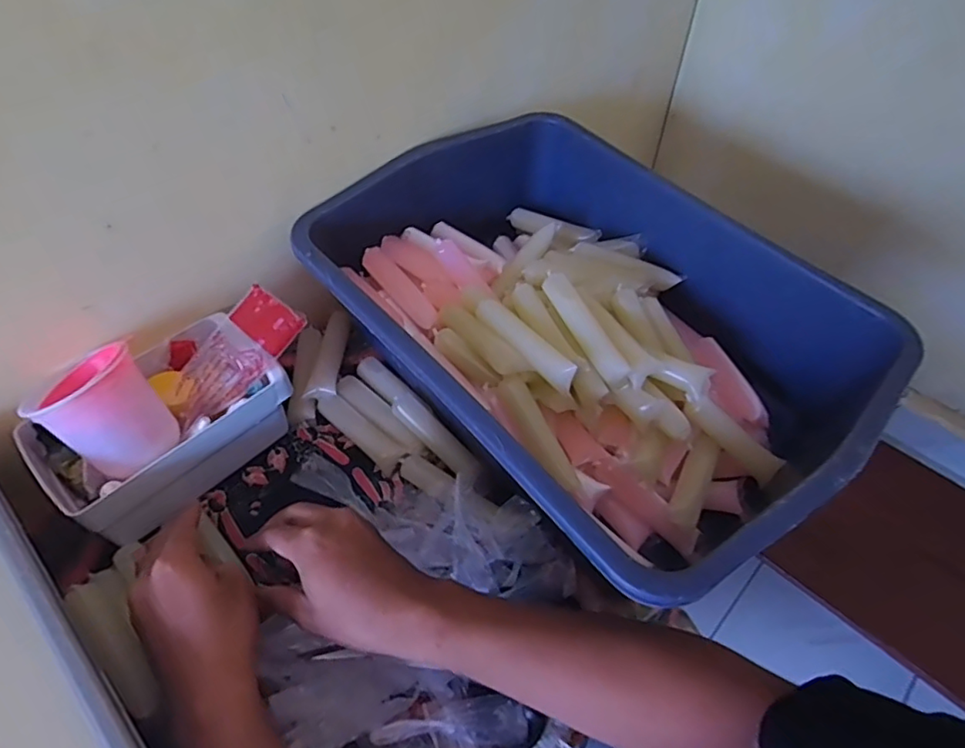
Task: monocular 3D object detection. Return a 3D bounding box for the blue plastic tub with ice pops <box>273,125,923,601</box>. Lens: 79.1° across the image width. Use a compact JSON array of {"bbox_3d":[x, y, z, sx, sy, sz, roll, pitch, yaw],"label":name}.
[{"bbox_3d":[0.088,-0.048,0.564,0.343,0.126,0.483,-34,60,-23],"label":"blue plastic tub with ice pops"}]

